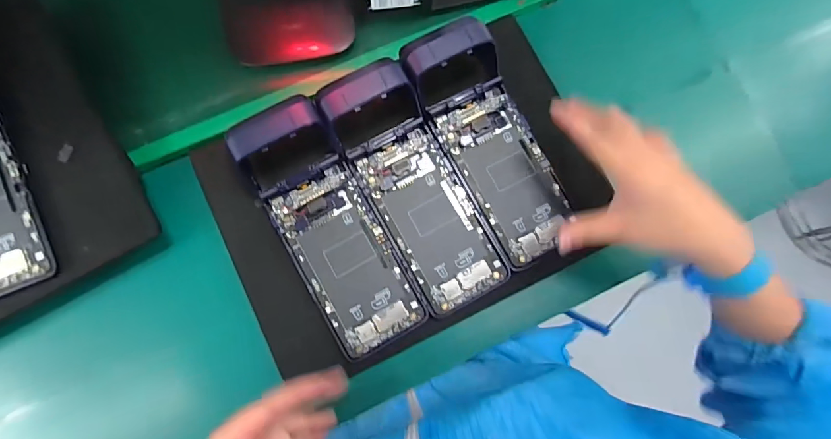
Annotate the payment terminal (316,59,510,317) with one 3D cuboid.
[{"bbox_3d":[0.002,-0.030,0.366,0.083,0.043,0.212,-29,80,-7],"label":"payment terminal"}]

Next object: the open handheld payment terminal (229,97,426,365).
[{"bbox_3d":[-0.077,0.006,0.358,0.088,0.040,0.221,-30,80,-7],"label":"open handheld payment terminal"}]

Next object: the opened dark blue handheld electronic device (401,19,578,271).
[{"bbox_3d":[0.069,-0.069,0.375,0.088,0.045,0.212,-23,79,-6],"label":"opened dark blue handheld electronic device"}]

